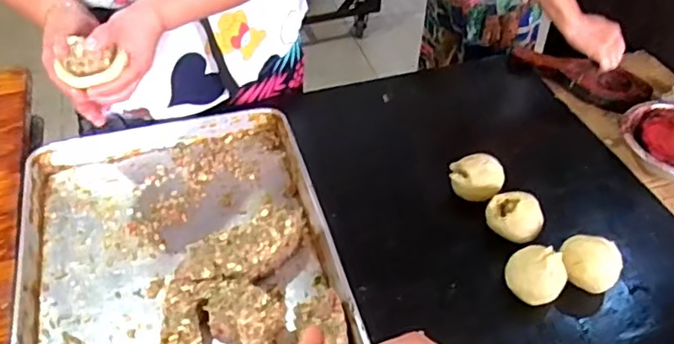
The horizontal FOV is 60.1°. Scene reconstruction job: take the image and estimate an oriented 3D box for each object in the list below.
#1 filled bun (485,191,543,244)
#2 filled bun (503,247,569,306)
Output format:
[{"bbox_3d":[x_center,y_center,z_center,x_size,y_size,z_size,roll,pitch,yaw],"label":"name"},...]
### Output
[{"bbox_3d":[0.250,0.065,0.835,0.082,0.060,0.060,24,50,20],"label":"filled bun"},{"bbox_3d":[0.261,0.135,0.767,0.077,0.055,0.064,28,52,23],"label":"filled bun"}]

